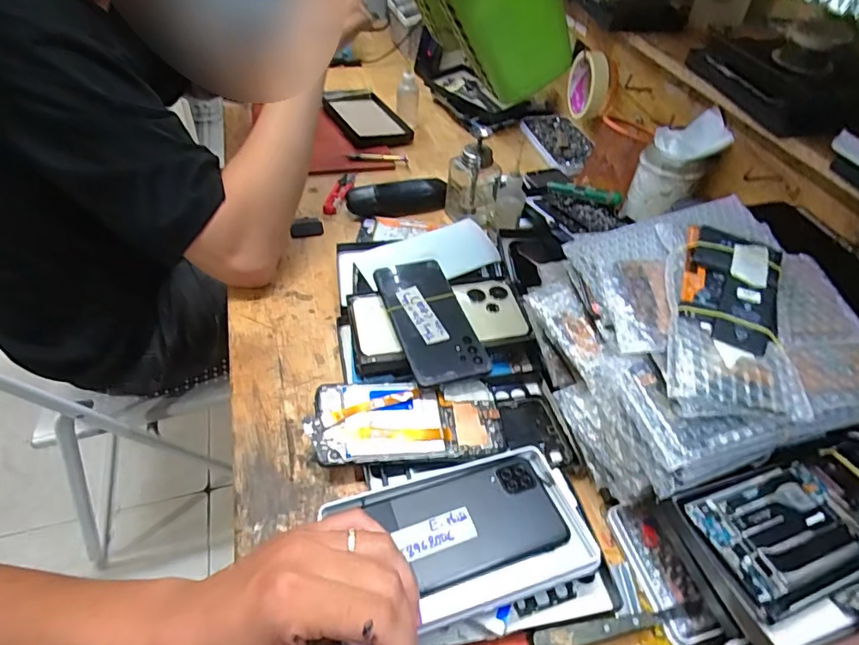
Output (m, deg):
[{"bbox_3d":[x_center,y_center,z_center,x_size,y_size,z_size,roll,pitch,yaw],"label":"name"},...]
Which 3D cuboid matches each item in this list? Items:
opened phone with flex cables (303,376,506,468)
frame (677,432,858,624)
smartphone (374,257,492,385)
[{"bbox_3d":[-0.018,0.085,0.450,0.164,0.009,0.073,0,56,-13],"label":"opened phone with flex cables"},{"bbox_3d":[0.259,0.131,0.348,0.171,0.007,0.080,-12,47,-17],"label":"frame"},{"bbox_3d":[0.000,-0.005,0.511,0.073,0.011,0.155,-13,52,-16],"label":"smartphone"}]

